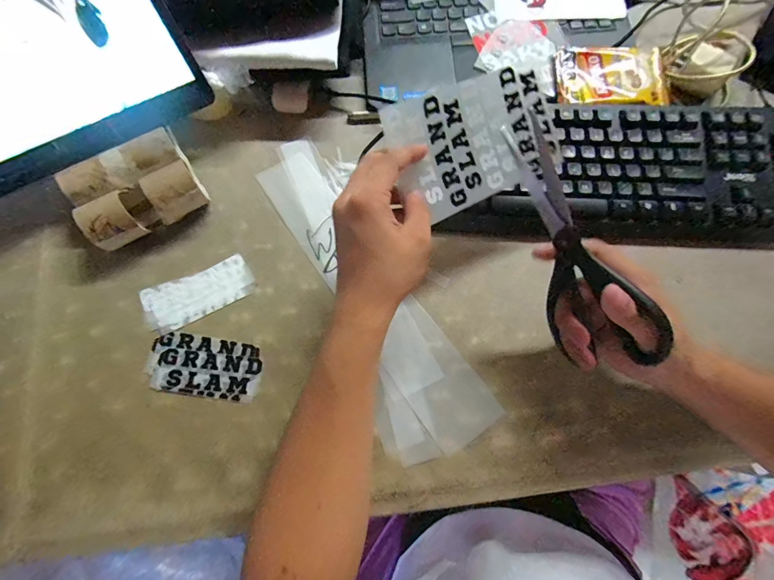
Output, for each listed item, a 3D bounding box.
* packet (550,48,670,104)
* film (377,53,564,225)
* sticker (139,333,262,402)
[{"bbox_3d":[0.244,-0.231,0.381,0.115,0.016,0.075,6,76,0],"label":"packet"},{"bbox_3d":[0.078,-0.125,0.292,0.152,0.018,0.094,-25,108,-7],"label":"film"},{"bbox_3d":[-0.165,0.069,0.318,0.100,0.004,0.051,9,76,1],"label":"sticker"}]

